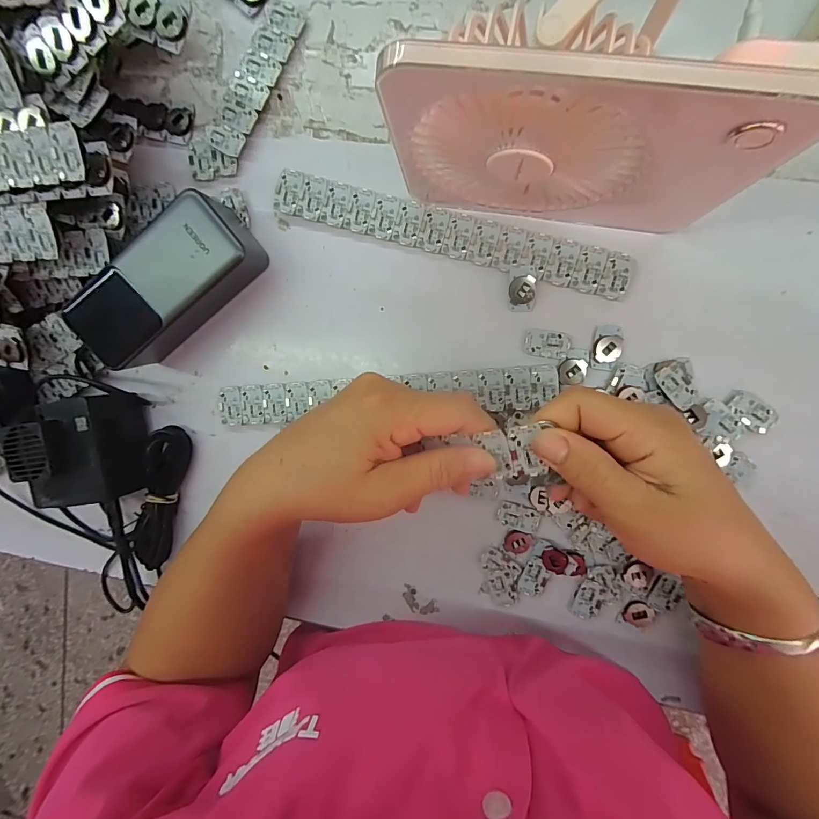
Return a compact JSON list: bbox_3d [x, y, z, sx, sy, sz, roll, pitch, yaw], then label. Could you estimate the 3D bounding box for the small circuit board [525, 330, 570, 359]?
[{"bbox_3d":[0.095,-0.045,0.282,0.030,0.004,0.019,8,97,6],"label":"small circuit board"}]

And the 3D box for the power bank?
[{"bbox_3d":[-0.166,-0.084,0.289,0.133,0.055,0.061,-35,91,9],"label":"power bank"}]

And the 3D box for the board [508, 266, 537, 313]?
[{"bbox_3d":[0.078,-0.083,0.280,0.018,0.004,0.030,2,96,7],"label":"board"}]

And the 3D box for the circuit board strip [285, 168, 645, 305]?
[{"bbox_3d":[0.026,-0.123,0.284,0.249,0.004,0.029,17,98,5],"label":"circuit board strip"}]

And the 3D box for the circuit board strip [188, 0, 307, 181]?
[{"bbox_3d":[-0.119,-0.226,0.292,0.036,0.009,0.130,31,99,3],"label":"circuit board strip"}]

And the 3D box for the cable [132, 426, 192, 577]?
[{"bbox_3d":[-0.199,0.070,0.325,0.029,0.026,0.114,11,97,6],"label":"cable"}]

